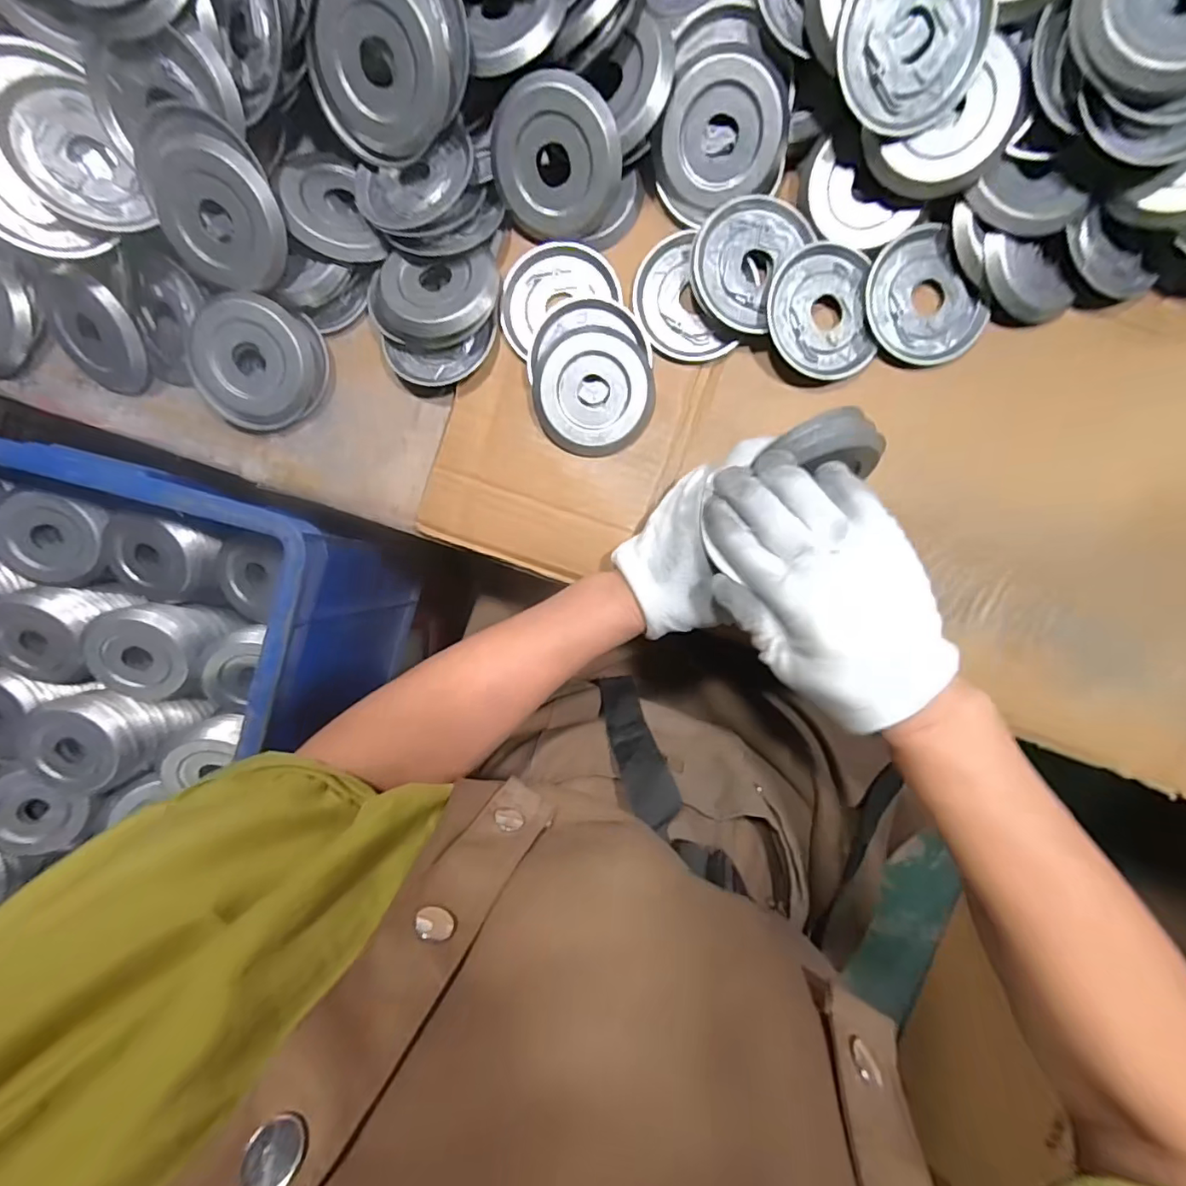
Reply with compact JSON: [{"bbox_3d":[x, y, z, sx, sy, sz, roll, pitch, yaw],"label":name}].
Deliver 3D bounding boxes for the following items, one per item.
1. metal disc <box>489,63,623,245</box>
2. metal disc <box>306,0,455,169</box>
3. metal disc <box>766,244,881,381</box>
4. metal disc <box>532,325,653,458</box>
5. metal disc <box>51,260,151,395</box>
[{"bbox_3d":[-0.023,-0.278,0.343,0.081,0.011,0.083,5,129,6],"label":"metal disc"},{"bbox_3d":[-0.132,-0.325,0.330,0.083,0.010,0.095,36,137,-21],"label":"metal disc"},{"bbox_3d":[0.153,-0.190,0.360,0.072,0.012,0.084,-11,98,-7],"label":"metal disc"},{"bbox_3d":[0.000,-0.141,0.375,0.079,0.017,0.084,1,98,5],"label":"metal disc"},{"bbox_3d":[-0.366,-0.190,0.392,0.073,0.015,0.083,-9,117,29],"label":"metal disc"}]

